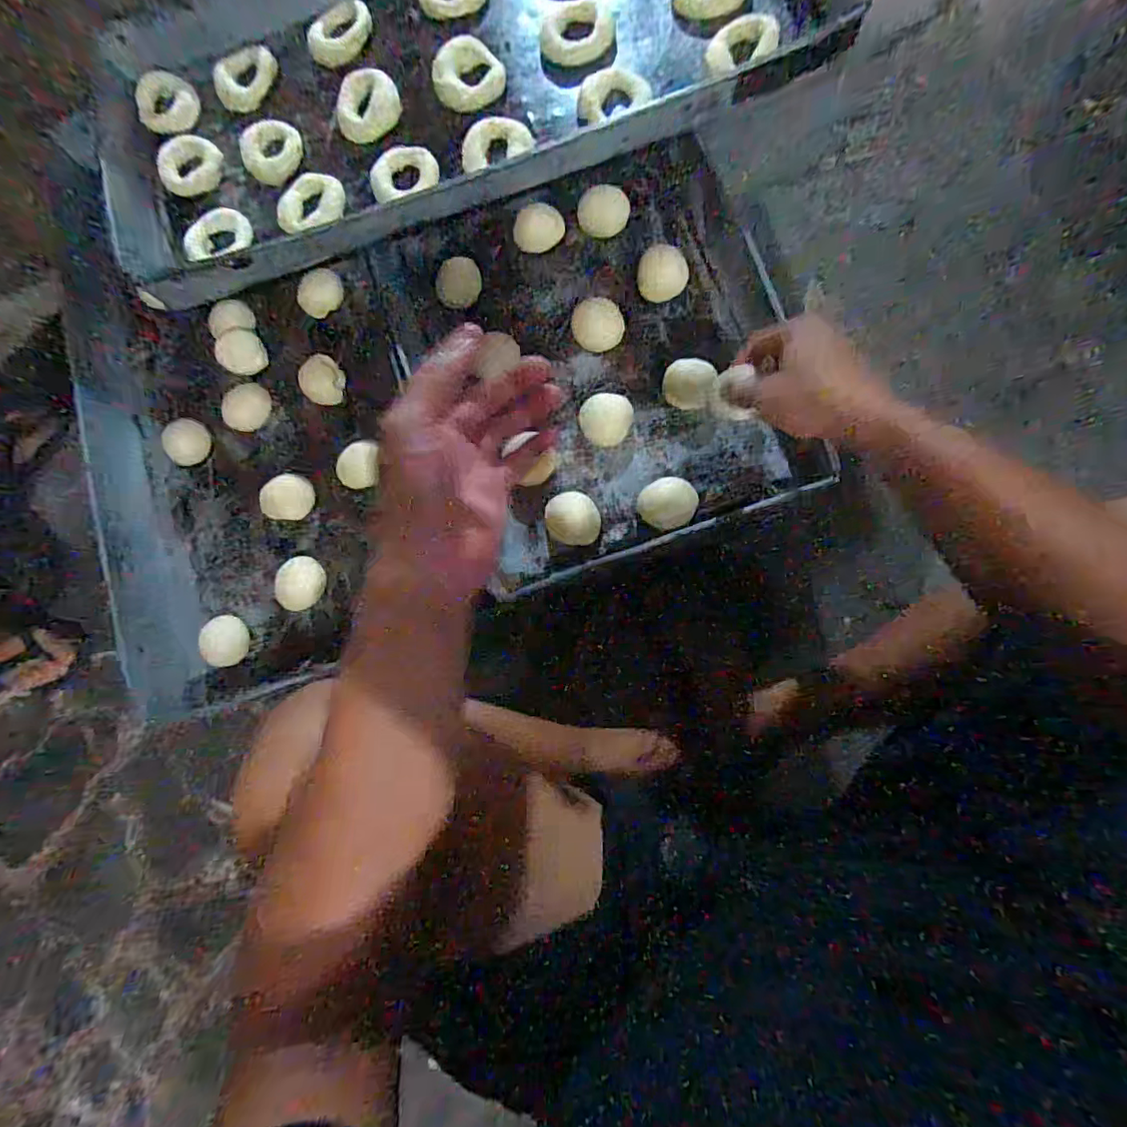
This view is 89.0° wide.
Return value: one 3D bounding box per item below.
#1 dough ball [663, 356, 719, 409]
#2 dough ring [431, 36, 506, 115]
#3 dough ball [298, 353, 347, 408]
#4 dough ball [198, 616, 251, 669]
[{"bbox_3d":[0.139,-0.195,0.630,0.056,0.034,0.049,0,88,5],"label":"dough ball"},{"bbox_3d":[-0.109,-0.558,0.650,0.076,0.022,0.081,0,88,5],"label":"dough ring"},{"bbox_3d":[-0.289,-0.220,0.692,0.049,0.028,0.050,0,88,5],"label":"dough ball"},{"bbox_3d":[-0.387,0.089,0.659,0.041,0.039,0.056,-12,87,4],"label":"dough ball"}]

